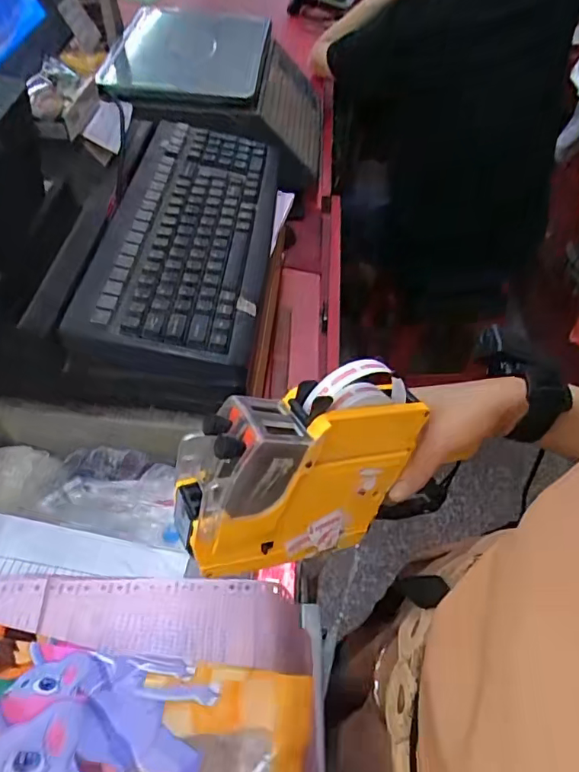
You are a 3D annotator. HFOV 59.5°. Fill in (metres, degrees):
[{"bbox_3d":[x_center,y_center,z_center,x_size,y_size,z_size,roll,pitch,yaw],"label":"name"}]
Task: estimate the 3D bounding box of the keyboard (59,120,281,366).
[{"bbox_3d":[-0.102,-0.176,0.544,0.155,0.048,0.371,5,54,1],"label":"keyboard"}]

